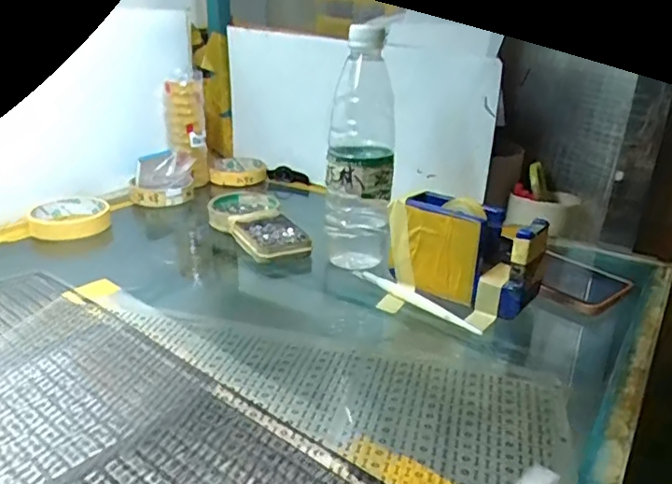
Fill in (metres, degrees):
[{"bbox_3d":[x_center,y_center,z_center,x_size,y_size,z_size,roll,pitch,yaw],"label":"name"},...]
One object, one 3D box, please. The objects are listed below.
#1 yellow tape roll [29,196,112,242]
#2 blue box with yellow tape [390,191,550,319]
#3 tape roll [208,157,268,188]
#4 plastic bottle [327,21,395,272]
[{"bbox_3d":[-0.310,-0.029,0.676,0.081,0.029,0.081,-5,24,-15],"label":"yellow tape roll"},{"bbox_3d":[0.095,-0.001,0.515,0.094,0.077,0.046,17,28,32],"label":"blue box with yellow tape"},{"bbox_3d":[-0.145,-0.106,0.851,0.083,0.018,0.094,0,23,-4],"label":"tape roll"},{"bbox_3d":[0.024,-0.085,0.542,0.063,0.205,0.061,3,23,3],"label":"plastic bottle"}]

